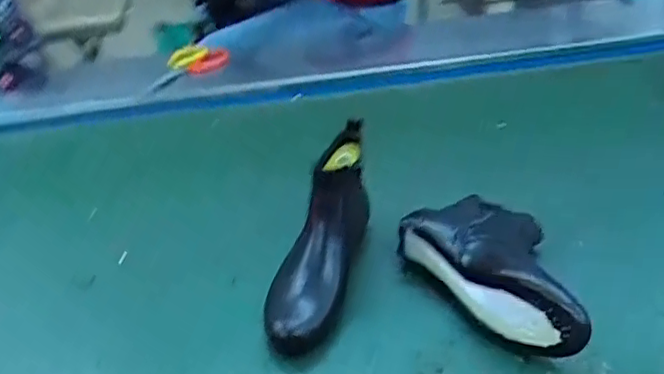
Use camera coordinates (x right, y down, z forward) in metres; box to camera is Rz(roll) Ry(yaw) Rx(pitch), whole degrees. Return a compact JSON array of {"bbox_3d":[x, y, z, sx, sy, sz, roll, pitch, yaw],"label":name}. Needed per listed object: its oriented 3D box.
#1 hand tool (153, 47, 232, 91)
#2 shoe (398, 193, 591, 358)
[{"bbox_3d":[-0.277,-0.238,1.244,0.185,0.060,0.032,-13,28,20],"label":"hand tool"},{"bbox_3d":[0.197,0.085,0.710,0.142,0.074,0.243,-26,40,-28],"label":"shoe"}]

